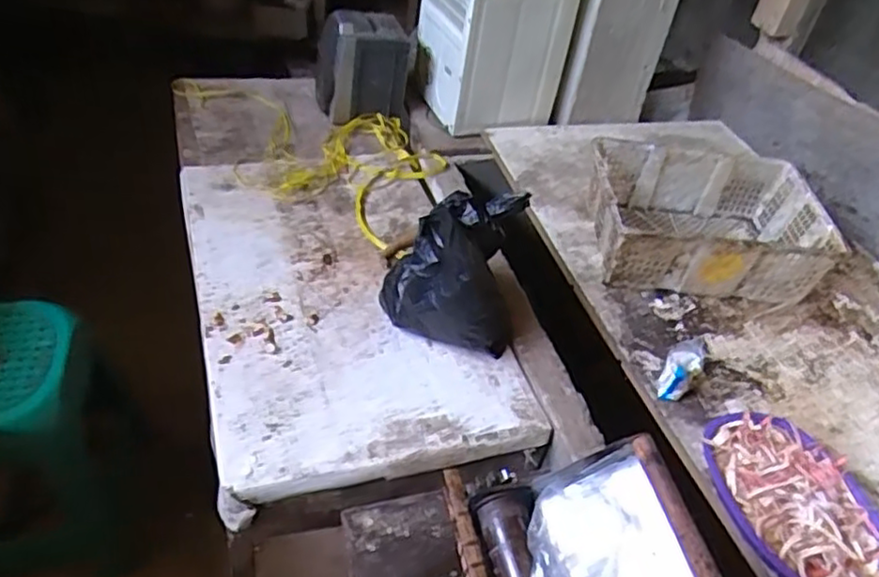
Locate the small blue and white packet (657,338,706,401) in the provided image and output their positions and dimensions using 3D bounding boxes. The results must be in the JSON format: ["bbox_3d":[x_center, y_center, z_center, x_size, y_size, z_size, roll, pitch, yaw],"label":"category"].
[{"bbox_3d":[0.437,0.144,1.233,0.061,0.057,0.138,27,45,18],"label":"small blue and white packet"}]

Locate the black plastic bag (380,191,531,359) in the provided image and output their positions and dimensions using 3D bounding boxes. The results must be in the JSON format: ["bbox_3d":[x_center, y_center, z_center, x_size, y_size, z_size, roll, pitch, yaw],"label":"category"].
[{"bbox_3d":[0.028,-0.031,1.214,0.239,0.280,0.178,4,42,-7],"label":"black plastic bag"}]

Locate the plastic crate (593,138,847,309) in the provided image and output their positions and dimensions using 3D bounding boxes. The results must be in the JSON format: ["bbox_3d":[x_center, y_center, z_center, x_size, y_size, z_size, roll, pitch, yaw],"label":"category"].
[{"bbox_3d":[0.572,-0.153,1.524,0.481,0.166,0.385,7,42,-4],"label":"plastic crate"}]

